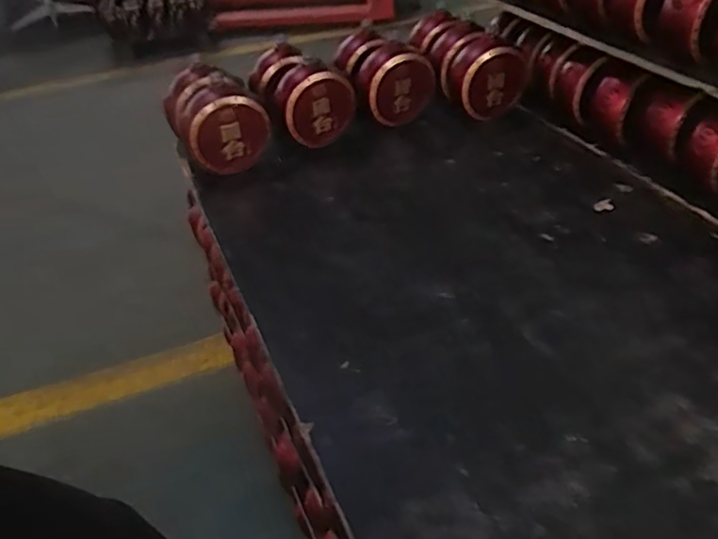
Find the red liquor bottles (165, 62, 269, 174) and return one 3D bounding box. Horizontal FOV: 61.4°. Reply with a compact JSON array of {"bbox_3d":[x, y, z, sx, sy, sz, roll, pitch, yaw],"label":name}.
[{"bbox_3d":[-0.237,-0.246,1.004,0.138,0.149,0.168,-19,41,-17],"label":"red liquor bottles"}]

